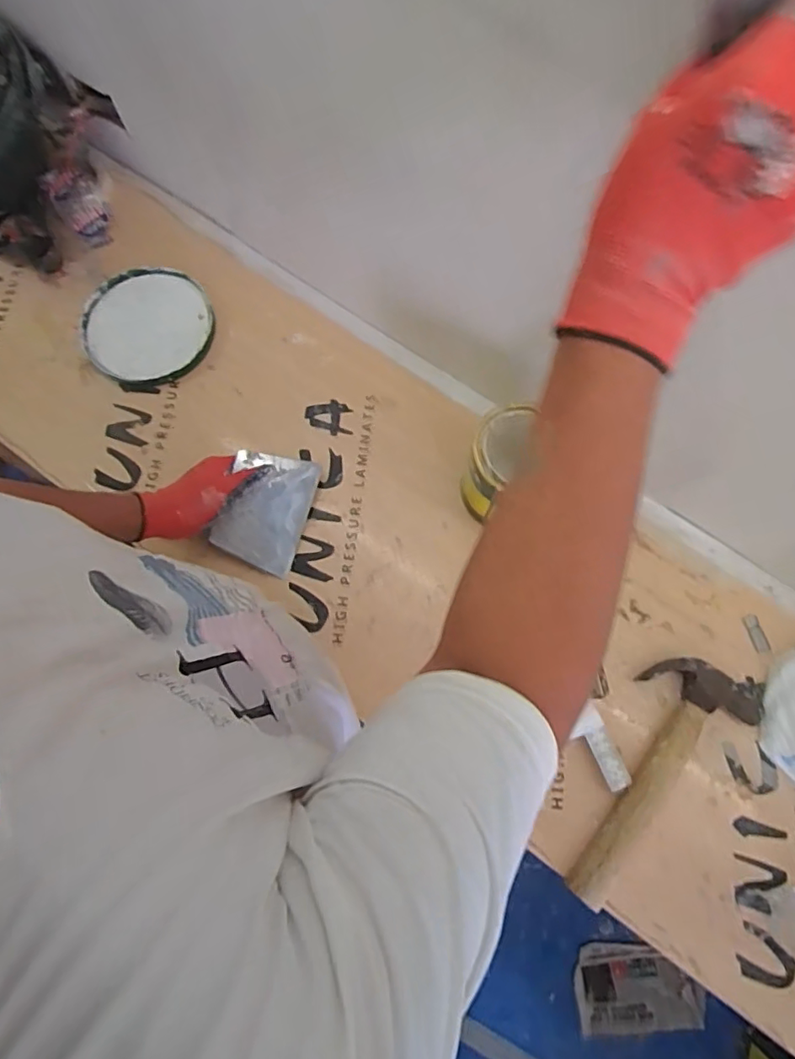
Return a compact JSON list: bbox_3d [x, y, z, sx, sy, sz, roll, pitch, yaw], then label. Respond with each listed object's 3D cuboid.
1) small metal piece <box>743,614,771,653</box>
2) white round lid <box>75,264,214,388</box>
[{"bbox_3d":[0.419,0.122,0.670,0.015,0.004,0.044,-11,74,-2],"label":"small metal piece"},{"bbox_3d":[-0.333,-0.271,0.769,0.166,0.016,0.171,-24,75,-6],"label":"white round lid"}]

